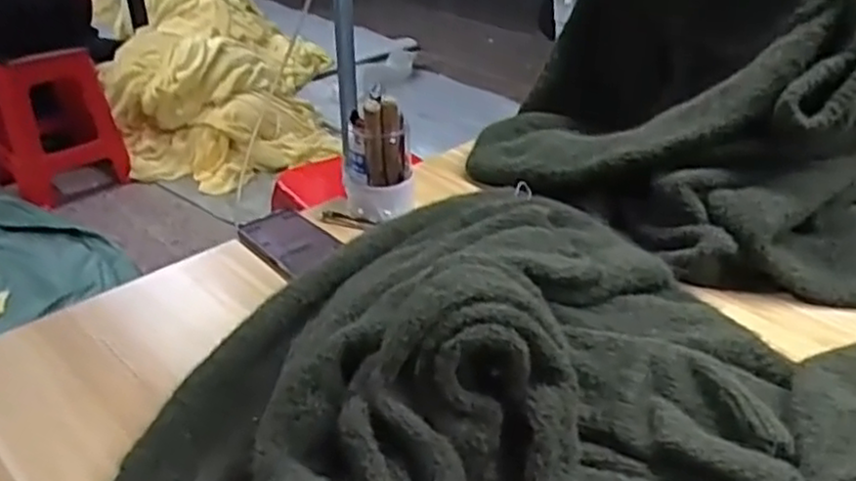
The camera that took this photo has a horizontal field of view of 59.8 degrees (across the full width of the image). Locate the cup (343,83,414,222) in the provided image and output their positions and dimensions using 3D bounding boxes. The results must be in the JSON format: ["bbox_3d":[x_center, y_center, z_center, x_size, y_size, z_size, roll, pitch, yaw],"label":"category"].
[{"bbox_3d":[-0.057,-0.094,0.869,0.081,0.145,0.067,-4,31,-5],"label":"cup"}]

